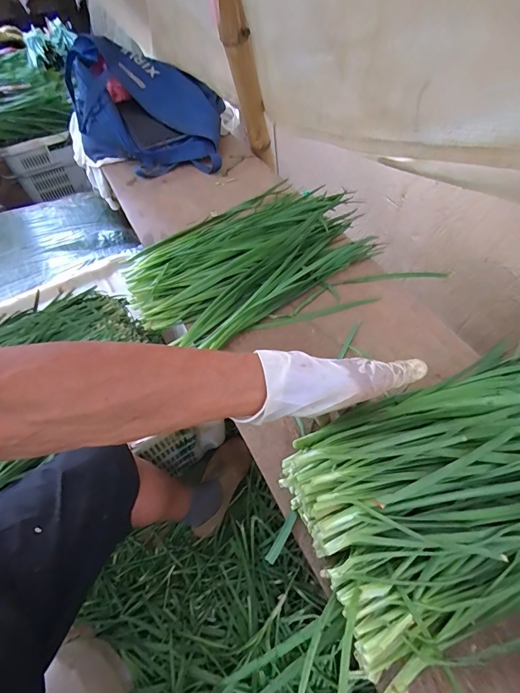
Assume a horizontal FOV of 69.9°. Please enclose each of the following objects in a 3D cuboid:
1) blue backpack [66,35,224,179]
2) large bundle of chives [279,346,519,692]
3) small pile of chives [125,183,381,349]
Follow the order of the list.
[{"bbox_3d":[-0.283,-0.575,0.892,0.370,0.192,0.293,-2,53,1],"label":"blue backpack"},{"bbox_3d":[0.231,0.123,0.367,0.390,0.089,0.208,-20,54,-11],"label":"large bundle of chives"},{"bbox_3d":[-0.014,-0.179,0.670,0.454,0.036,0.290,-32,58,-20],"label":"small pile of chives"}]

